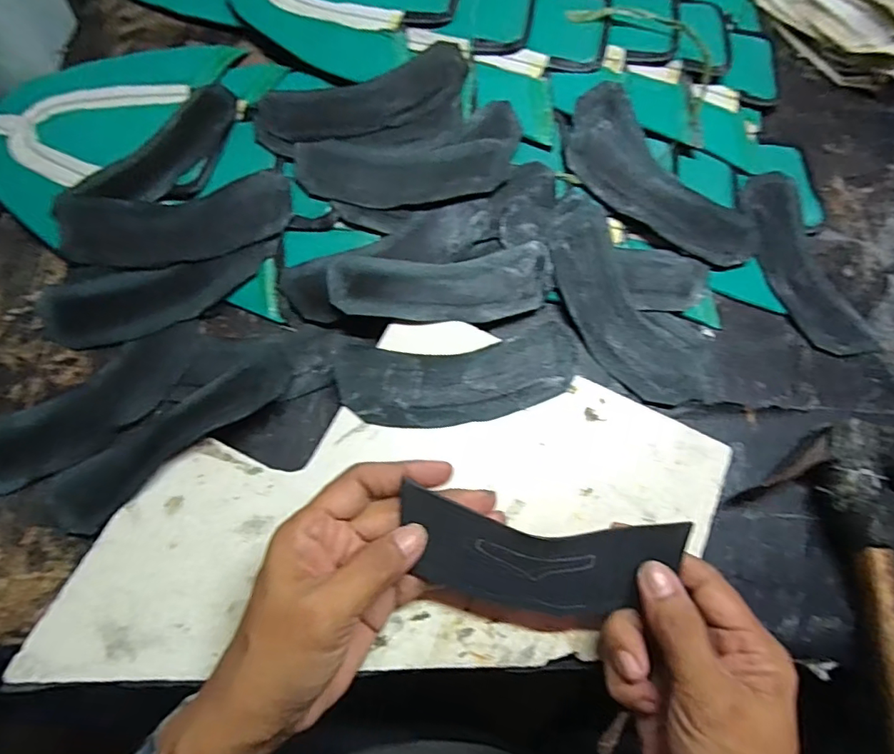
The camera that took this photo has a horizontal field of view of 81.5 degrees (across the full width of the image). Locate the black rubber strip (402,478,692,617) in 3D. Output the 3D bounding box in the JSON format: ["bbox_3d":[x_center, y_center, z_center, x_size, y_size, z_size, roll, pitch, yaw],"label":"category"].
[{"bbox_3d":[0.044,0.090,0.254,0.132,0.006,0.053,8,97,3],"label":"black rubber strip"}]

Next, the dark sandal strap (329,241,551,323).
[{"bbox_3d":[-0.002,-0.061,0.340,0.144,0.008,0.052,-6,75,-4],"label":"dark sandal strap"}]

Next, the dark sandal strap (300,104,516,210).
[{"bbox_3d":[-0.021,-0.149,0.365,0.158,0.006,0.069,-15,76,-6],"label":"dark sandal strap"}]

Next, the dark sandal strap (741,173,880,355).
[{"bbox_3d":[0.254,-0.083,0.375,0.054,0.006,0.146,-13,76,-6],"label":"dark sandal strap"}]

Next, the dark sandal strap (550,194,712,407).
[{"bbox_3d":[0.116,-0.050,0.353,0.064,0.013,0.156,-34,78,-10],"label":"dark sandal strap"}]

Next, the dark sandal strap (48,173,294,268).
[{"bbox_3d":[-0.186,-0.106,0.353,0.156,0.011,0.061,-7,75,-4],"label":"dark sandal strap"}]

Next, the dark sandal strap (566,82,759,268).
[{"bbox_3d":[0.149,-0.139,0.376,0.073,0.016,0.163,-42,80,-12],"label":"dark sandal strap"}]

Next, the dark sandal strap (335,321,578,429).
[{"bbox_3d":[0.007,-0.001,0.318,0.145,0.007,0.060,-3,75,-3],"label":"dark sandal strap"}]

